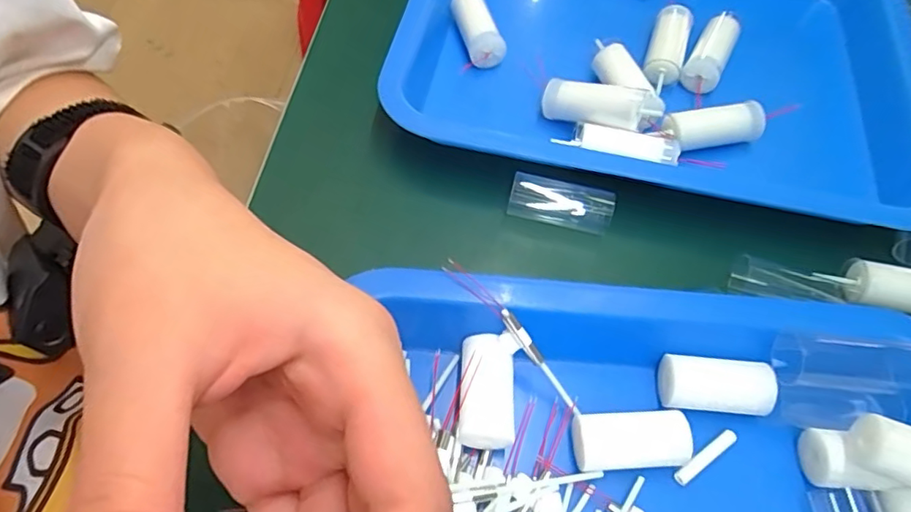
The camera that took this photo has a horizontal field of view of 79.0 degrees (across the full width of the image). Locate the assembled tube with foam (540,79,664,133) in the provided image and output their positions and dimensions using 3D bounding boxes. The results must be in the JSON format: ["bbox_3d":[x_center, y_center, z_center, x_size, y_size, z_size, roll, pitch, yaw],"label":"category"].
[{"bbox_3d":[0.073,-0.076,0.283,0.059,0.016,0.017,15,59,23],"label":"assembled tube with foam"}]

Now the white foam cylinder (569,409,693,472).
[{"bbox_3d":[0.066,0.070,0.209,0.043,0.014,0.019,-2,61,-4],"label":"white foam cylinder"}]

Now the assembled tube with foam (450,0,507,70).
[{"bbox_3d":[0.012,-0.133,0.323,0.019,0.019,0.055,-13,62,-9],"label":"assembled tube with foam"}]

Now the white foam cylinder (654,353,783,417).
[{"bbox_3d":[0.104,0.052,0.222,0.043,0.015,0.018,7,60,2],"label":"white foam cylinder"}]

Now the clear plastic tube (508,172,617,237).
[{"bbox_3d":[0.051,-0.025,0.269,0.049,0.019,0.017,15,61,6],"label":"clear plastic tube"}]

